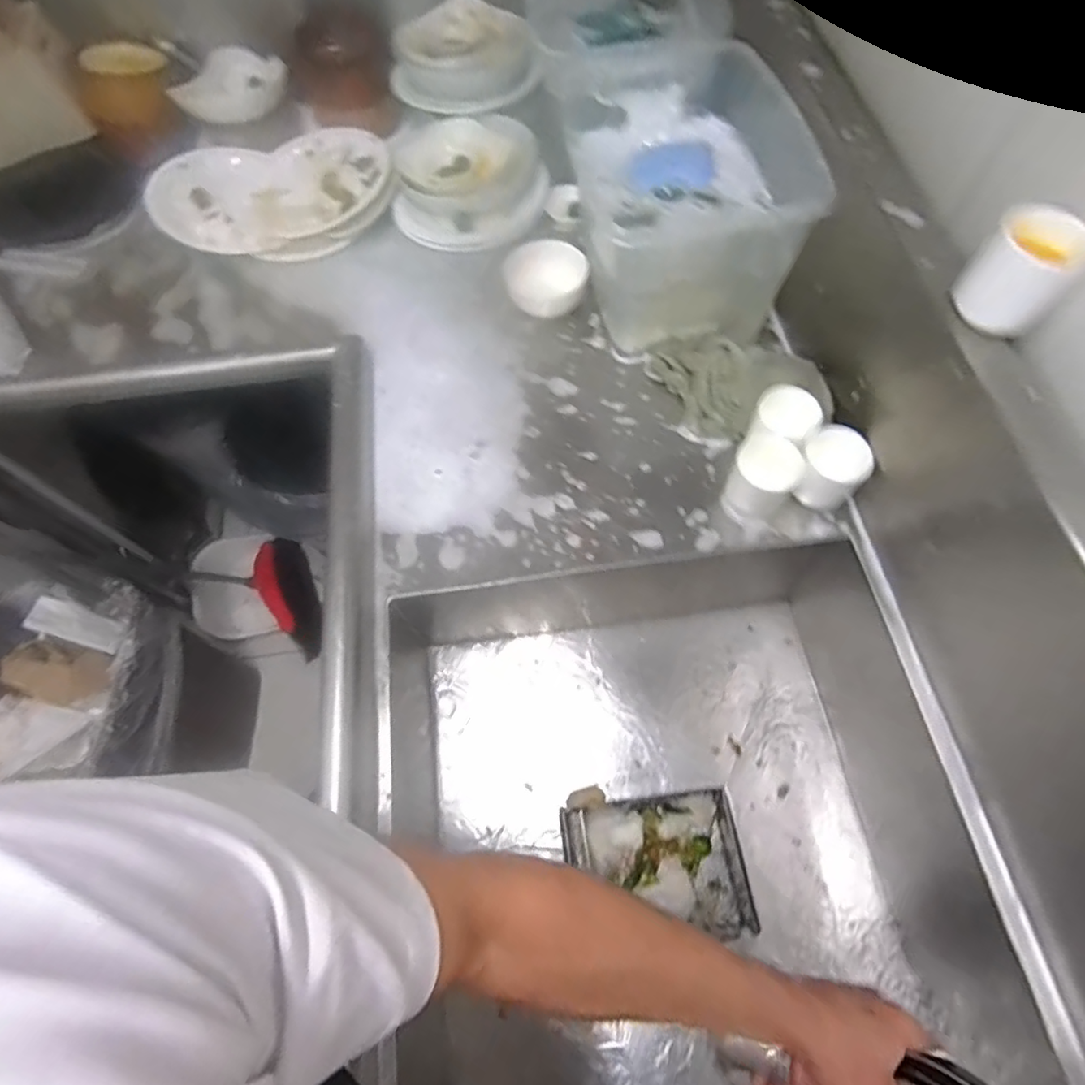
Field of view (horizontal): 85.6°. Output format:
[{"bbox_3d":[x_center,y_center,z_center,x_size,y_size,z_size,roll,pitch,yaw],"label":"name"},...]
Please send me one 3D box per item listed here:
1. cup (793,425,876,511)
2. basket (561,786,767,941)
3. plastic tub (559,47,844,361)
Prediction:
[{"bbox_3d":[0.302,-0.081,0.628,0.079,0.074,0.066,29,69,16],"label":"cup"},{"bbox_3d":[0.137,0.391,0.712,0.210,0.058,0.163,-8,63,0],"label":"basket"},{"bbox_3d":[0.179,-0.439,0.726,0.233,0.157,0.357,-3,64,2],"label":"plastic tub"}]

